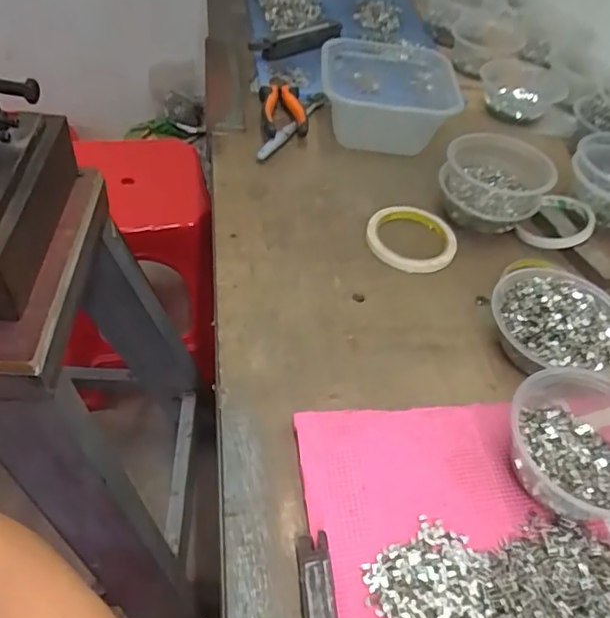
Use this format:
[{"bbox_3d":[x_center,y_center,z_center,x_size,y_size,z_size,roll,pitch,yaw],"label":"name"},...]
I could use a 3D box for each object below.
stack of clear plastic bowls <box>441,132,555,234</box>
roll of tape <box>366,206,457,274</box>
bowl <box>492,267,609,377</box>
[{"bbox_3d":[0.209,-0.138,0.633,0.115,0.074,0.091,26,50,14],"label":"stack of clear plastic bowls"},{"bbox_3d":[0.118,-0.079,0.623,0.096,0.011,0.096,4,48,-5],"label":"roll of tape"},{"bbox_3d":[0.227,0.013,0.510,0.106,0.062,0.114,4,48,-5],"label":"bowl"}]

